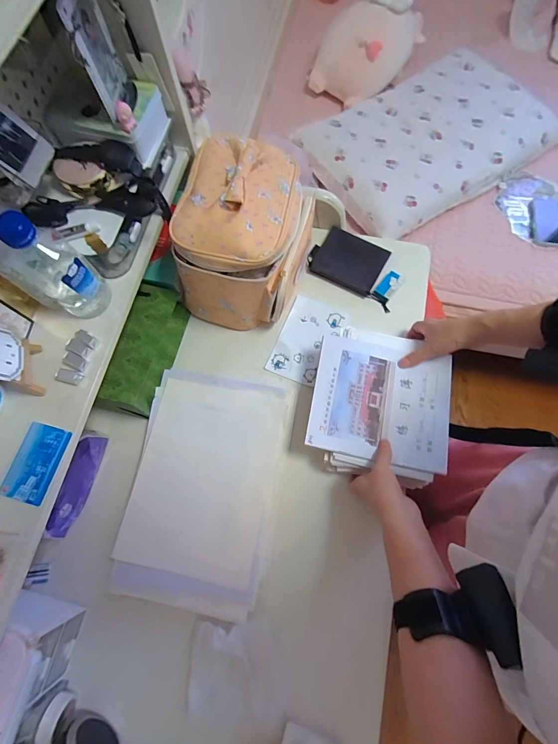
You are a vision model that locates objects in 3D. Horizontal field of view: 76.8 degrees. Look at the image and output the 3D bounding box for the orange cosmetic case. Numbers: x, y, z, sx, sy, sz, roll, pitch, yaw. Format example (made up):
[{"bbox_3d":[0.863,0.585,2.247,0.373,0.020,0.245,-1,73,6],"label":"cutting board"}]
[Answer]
[{"bbox_3d":[-0.046,-0.219,0.559,0.186,0.188,0.246,10,73,5],"label":"orange cosmetic case"}]

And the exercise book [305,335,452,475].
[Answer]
[{"bbox_3d":[0.145,0.039,0.503,0.186,0.013,0.169,10,73,5],"label":"exercise book"}]

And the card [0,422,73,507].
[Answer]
[{"bbox_3d":[-0.282,0.105,0.408,0.054,0.004,0.085,14,73,7],"label":"card"}]

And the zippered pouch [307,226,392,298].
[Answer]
[{"bbox_3d":[0.125,-0.205,0.648,0.127,0.014,0.107,27,75,10],"label":"zippered pouch"}]

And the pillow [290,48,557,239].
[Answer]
[{"bbox_3d":[0.428,-0.663,1.020,0.659,0.133,0.431,-32,74,-8],"label":"pillow"}]

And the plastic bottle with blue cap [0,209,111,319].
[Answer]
[{"bbox_3d":[-0.267,-0.119,0.409,0.071,0.150,0.077,33,76,12],"label":"plastic bottle with blue cap"}]

